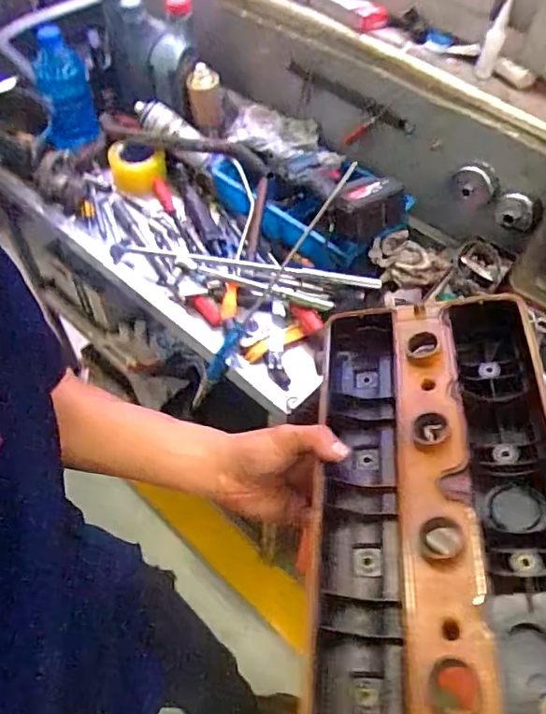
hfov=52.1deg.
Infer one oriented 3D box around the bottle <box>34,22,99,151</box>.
[{"bbox_3d":[-0.432,-0.553,1.150,0.102,0.229,0.109,-12,55,-10],"label":"bottle"}]

